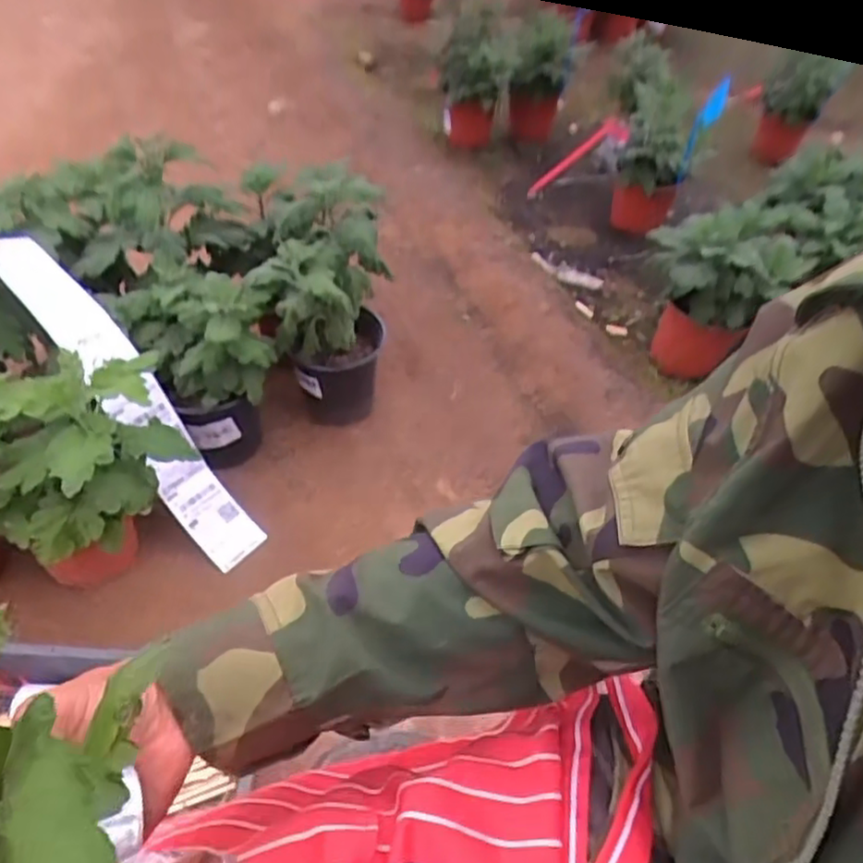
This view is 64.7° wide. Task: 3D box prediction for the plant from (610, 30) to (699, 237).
[{"bbox_3d":[0.427,-0.586,1.374,0.177,0.342,0.166,16,47,9],"label":"plant"}]

